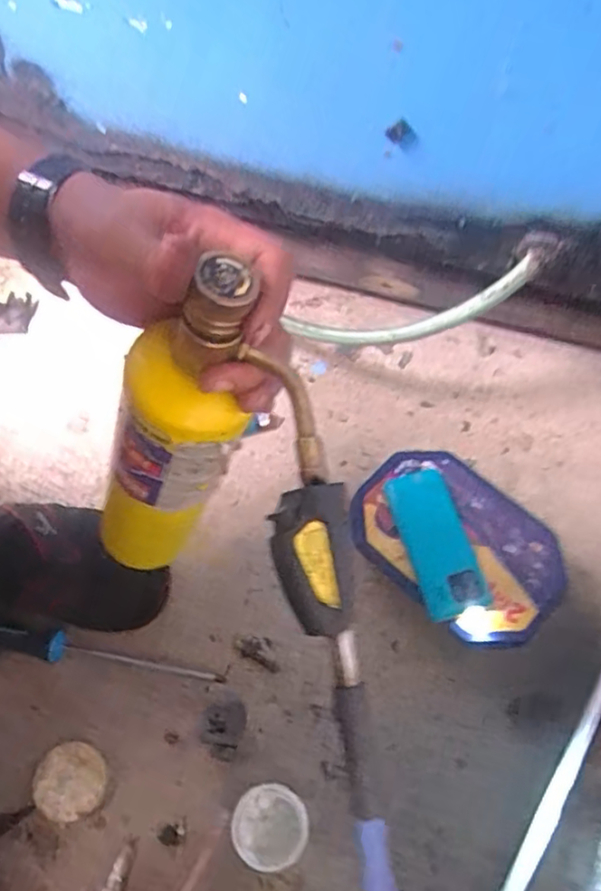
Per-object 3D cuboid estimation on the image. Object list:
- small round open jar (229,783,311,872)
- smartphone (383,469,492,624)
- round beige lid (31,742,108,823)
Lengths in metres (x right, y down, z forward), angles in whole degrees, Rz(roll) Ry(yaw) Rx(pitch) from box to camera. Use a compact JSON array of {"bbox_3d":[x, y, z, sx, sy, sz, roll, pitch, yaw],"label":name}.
[{"bbox_3d":[-0.022,0.289,0.492,0.054,0.051,0.054,15,66,8],"label":"small round open jar"},{"bbox_3d":[0.113,0.079,0.539,0.052,0.016,0.125,-15,65,-6],"label":"smartphone"},{"bbox_3d":[-0.188,0.276,0.529,0.056,0.014,0.055,0,65,1],"label":"round beige lid"}]

